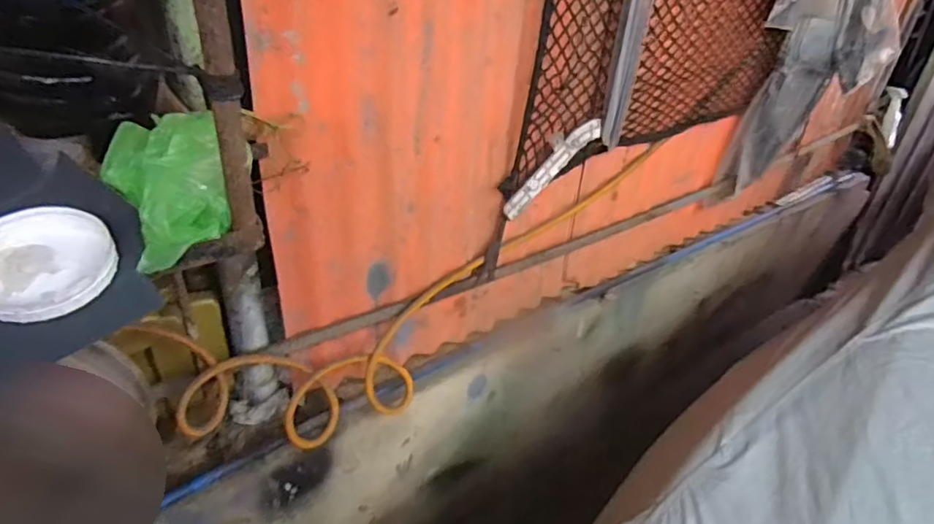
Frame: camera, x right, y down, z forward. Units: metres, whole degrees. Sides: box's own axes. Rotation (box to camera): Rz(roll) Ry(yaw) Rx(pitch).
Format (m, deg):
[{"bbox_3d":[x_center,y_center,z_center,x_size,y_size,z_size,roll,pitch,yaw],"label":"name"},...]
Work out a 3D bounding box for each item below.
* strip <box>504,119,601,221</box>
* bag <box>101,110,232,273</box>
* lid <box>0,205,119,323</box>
[{"bbox_3d":[0.171,-0.188,1.141,0.277,0.047,0.013,-45,32,-15],"label":"strip"},{"bbox_3d":[-0.256,-0.069,0.497,0.094,0.071,0.157,-12,39,-24],"label":"bag"},{"bbox_3d":[-0.319,0.000,0.434,0.096,0.025,0.095,3,52,-4],"label":"lid"}]

